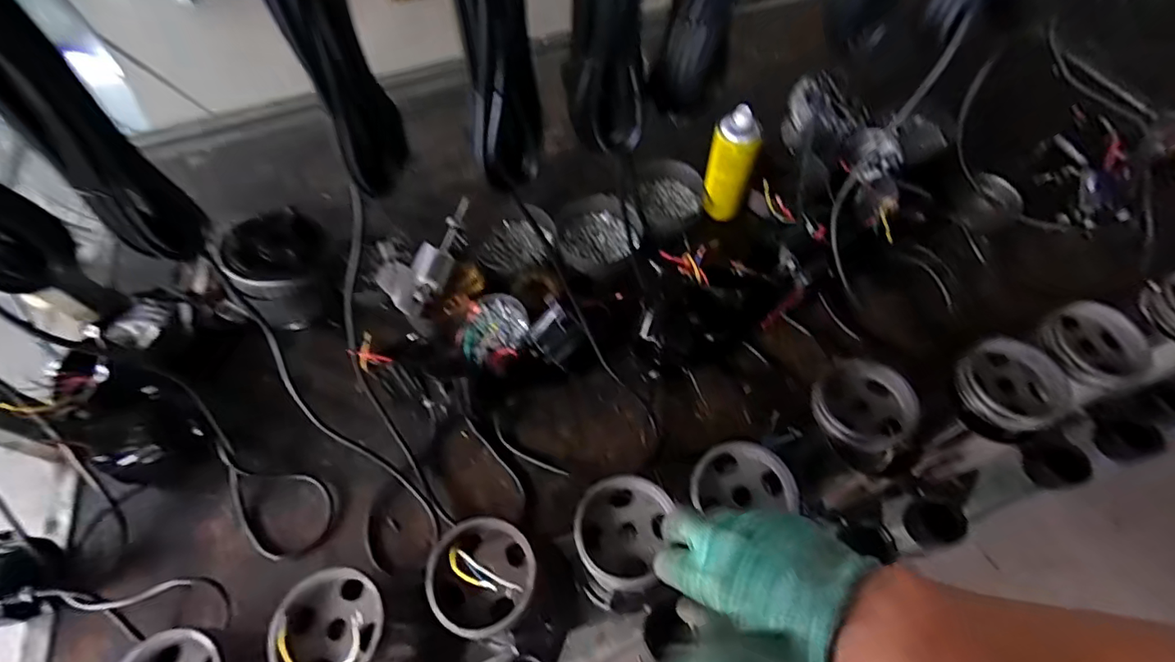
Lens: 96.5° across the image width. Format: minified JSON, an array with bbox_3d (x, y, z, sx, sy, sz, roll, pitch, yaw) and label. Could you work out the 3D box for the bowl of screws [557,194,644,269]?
[{"bbox_3d":[0.016,-0.155,0.835,0.125,0.034,0.133,-1,59,2],"label":"bowl of screws"}]

